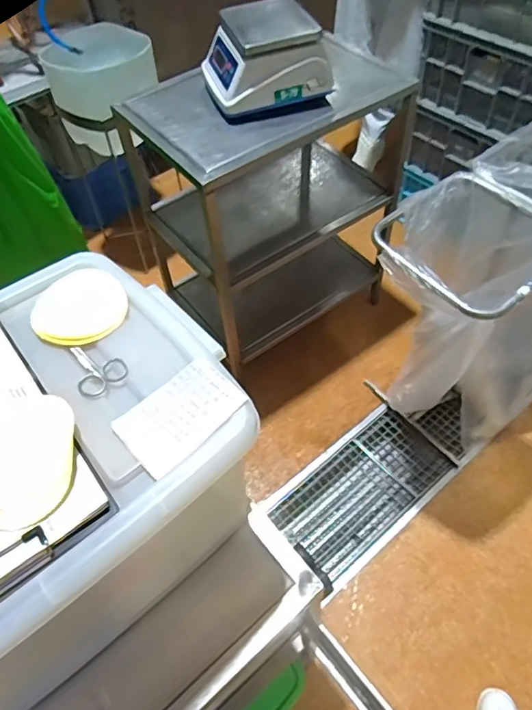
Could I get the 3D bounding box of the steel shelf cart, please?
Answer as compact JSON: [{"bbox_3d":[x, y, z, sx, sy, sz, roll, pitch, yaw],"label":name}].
[{"bbox_3d":[0.029,-0.410,1.522,0.657,0.710,0.428,-28,57,-15],"label":"steel shelf cart"}]

